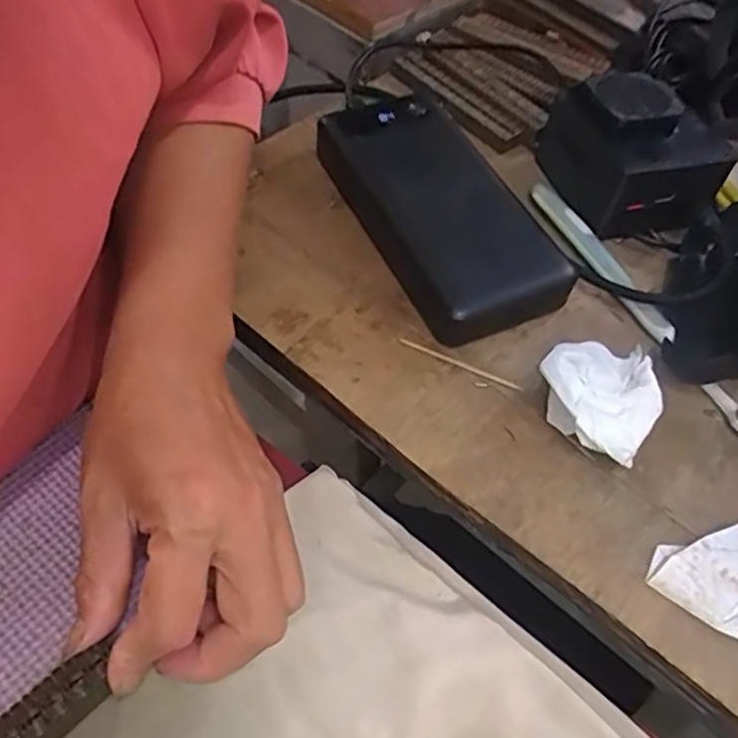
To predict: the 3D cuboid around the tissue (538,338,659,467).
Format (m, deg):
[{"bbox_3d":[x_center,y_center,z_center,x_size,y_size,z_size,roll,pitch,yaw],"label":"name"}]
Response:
[{"bbox_3d":[0.100,0.009,0.297,0.049,0.026,0.059,31,57,15],"label":"tissue"}]

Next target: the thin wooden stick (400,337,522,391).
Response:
[{"bbox_3d":[0.042,-0.003,0.315,0.060,0.004,0.004,24,55,10],"label":"thin wooden stick"}]

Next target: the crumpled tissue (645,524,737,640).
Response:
[{"bbox_3d":[0.138,0.079,0.263,0.053,0.009,0.039,27,56,12],"label":"crumpled tissue"}]

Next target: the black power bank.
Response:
[{"bbox_3d":[0.034,-0.086,0.354,0.070,0.028,0.152,-19,59,-20],"label":"black power bank"}]

